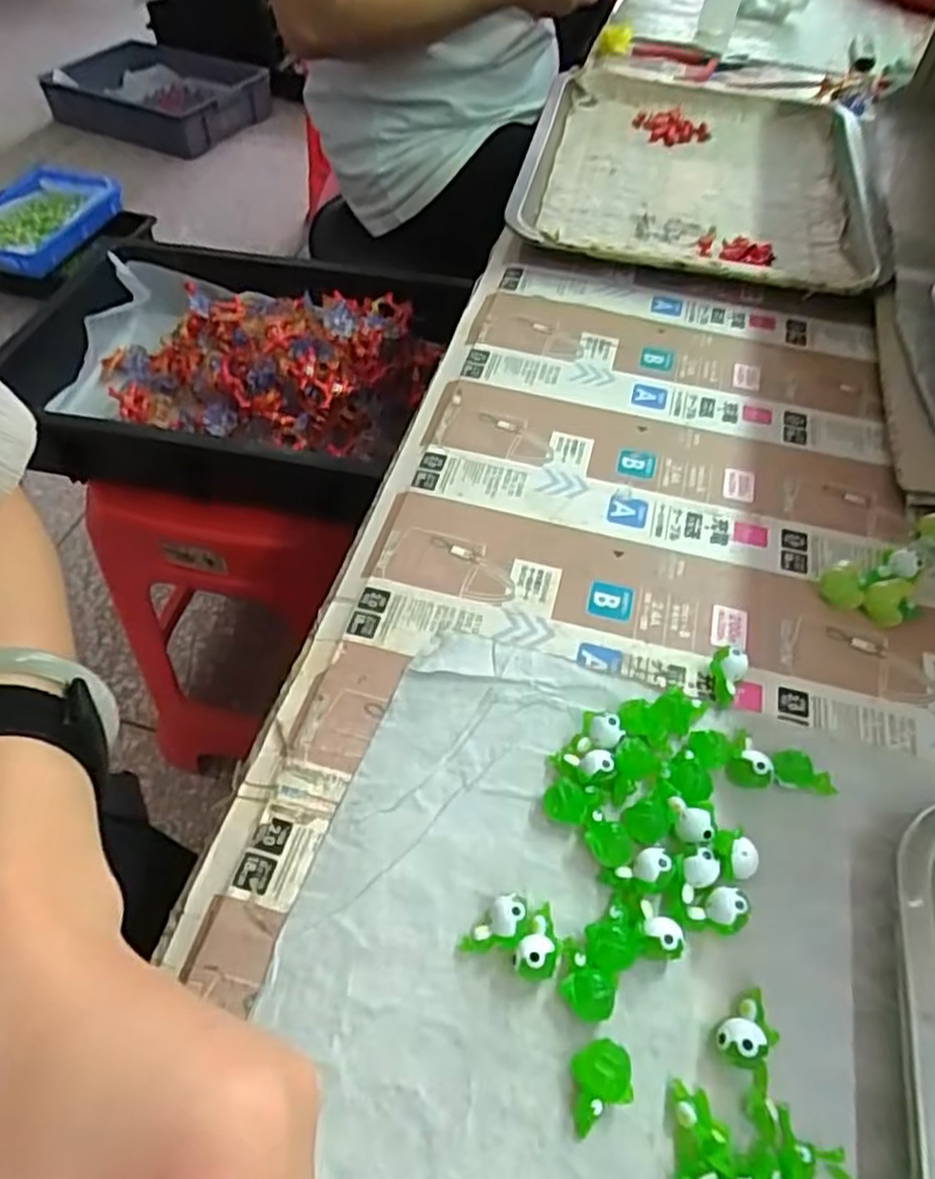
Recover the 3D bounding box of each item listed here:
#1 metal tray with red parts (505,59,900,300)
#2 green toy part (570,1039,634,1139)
[{"bbox_3d":[0.180,-0.319,0.576,0.255,0.031,0.305,11,53,8],"label":"metal tray with red parts"},{"bbox_3d":[0.041,0.153,0.233,0.018,0.014,0.023,-2,53,-2],"label":"green toy part"}]

